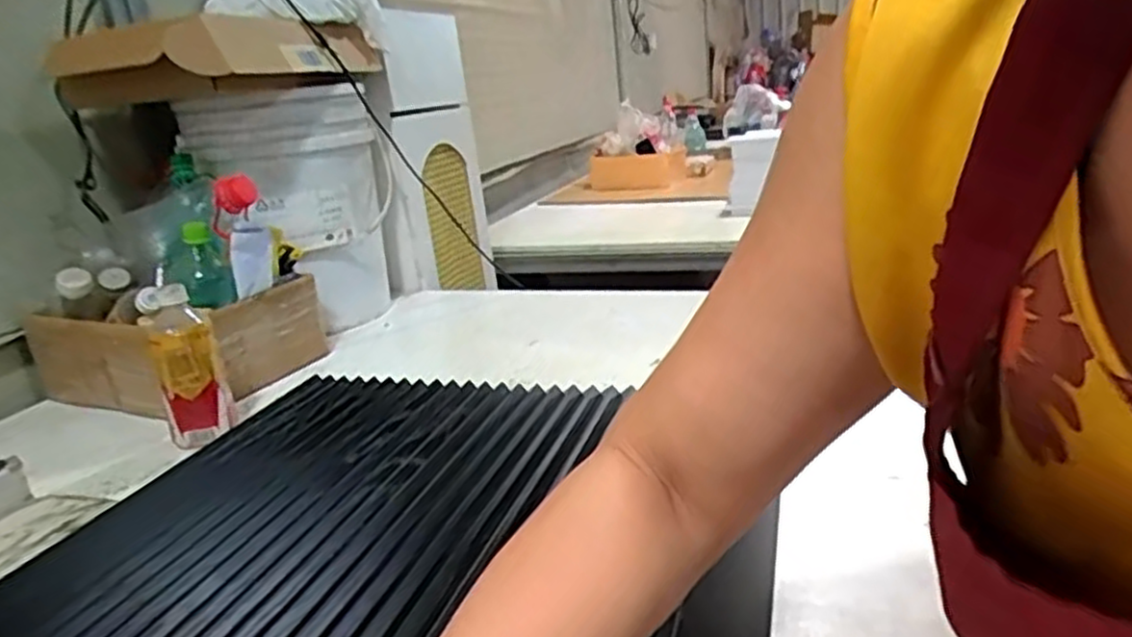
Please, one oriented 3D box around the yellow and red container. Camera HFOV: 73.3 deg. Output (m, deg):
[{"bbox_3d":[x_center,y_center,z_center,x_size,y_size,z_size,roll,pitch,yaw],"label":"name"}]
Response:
[{"bbox_3d":[-0.421,0.076,0.854,0.060,0.136,0.032,-12,18,-19],"label":"yellow and red container"}]

